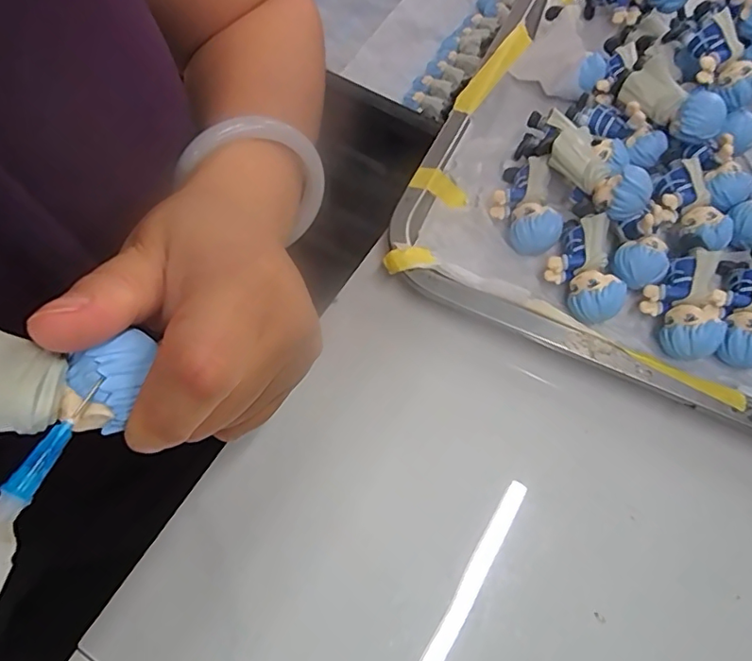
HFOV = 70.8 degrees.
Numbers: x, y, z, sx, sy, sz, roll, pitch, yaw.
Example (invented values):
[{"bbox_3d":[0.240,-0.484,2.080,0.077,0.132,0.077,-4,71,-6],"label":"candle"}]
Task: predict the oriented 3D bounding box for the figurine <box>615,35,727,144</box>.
[{"bbox_3d":[0.165,-0.130,0.301,0.025,0.032,0.063,-42,72,-16],"label":"figurine"}]

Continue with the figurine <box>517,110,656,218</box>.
[{"bbox_3d":[0.109,-0.094,0.291,0.029,0.032,0.090,-28,54,-9],"label":"figurine"}]

